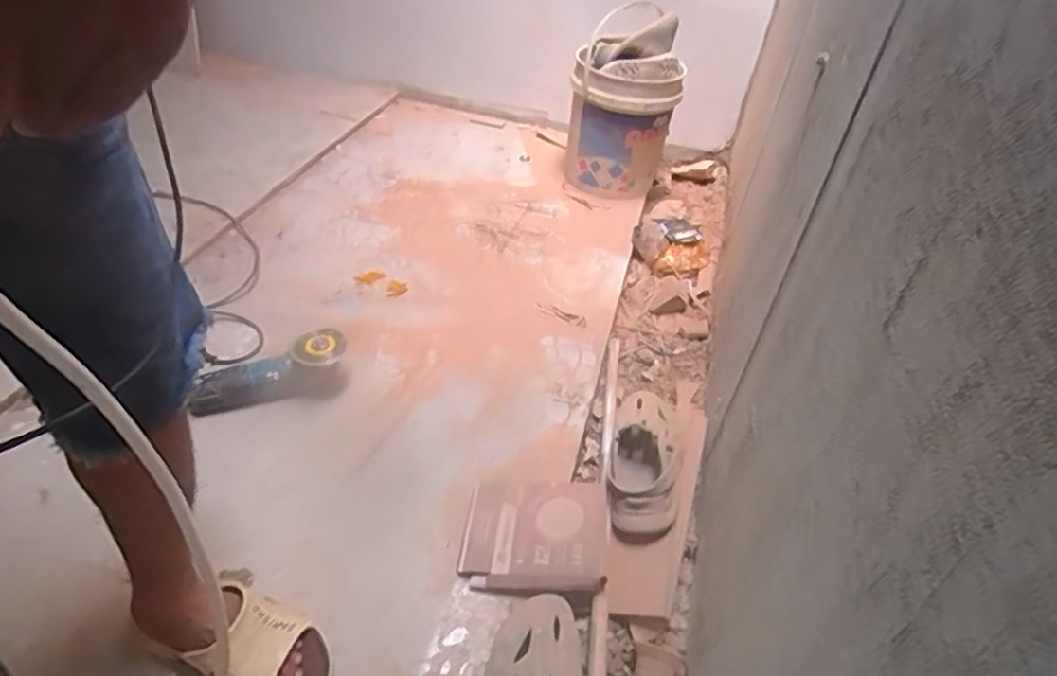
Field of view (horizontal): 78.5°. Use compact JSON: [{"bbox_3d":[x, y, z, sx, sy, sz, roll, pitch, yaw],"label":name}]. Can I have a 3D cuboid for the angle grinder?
[{"bbox_3d":[-0.430,0.059,1.076,0.250,0.077,0.076,-16,45,-26],"label":"angle grinder"}]

